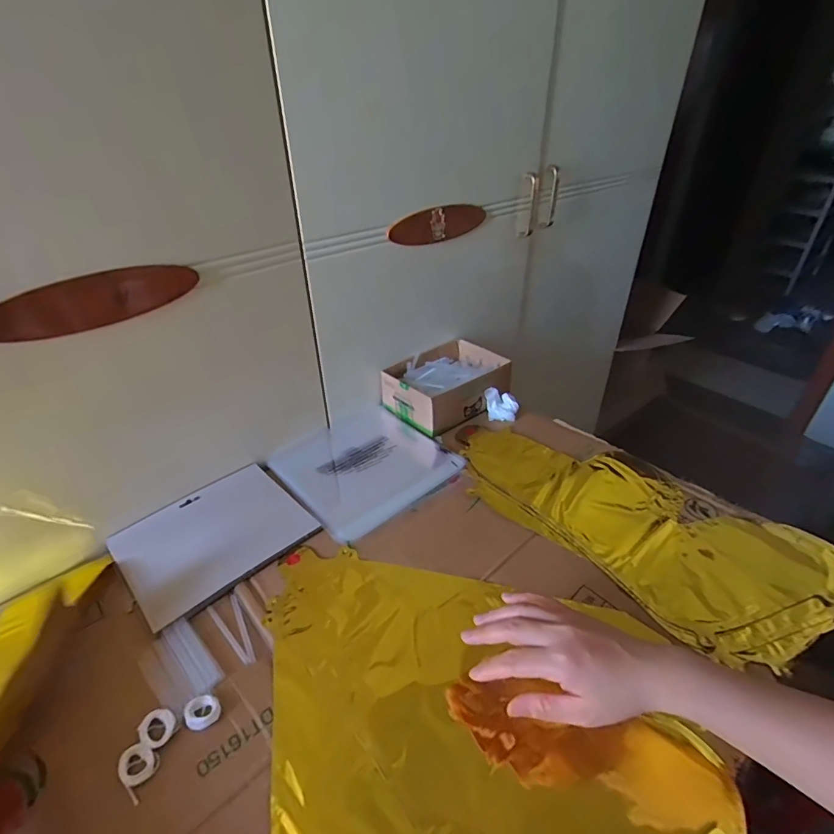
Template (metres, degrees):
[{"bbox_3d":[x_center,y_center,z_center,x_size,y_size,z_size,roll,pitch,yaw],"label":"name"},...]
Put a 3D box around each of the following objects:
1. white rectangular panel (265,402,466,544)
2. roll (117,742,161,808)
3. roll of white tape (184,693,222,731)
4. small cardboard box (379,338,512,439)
[{"bbox_3d":[-0.081,0.062,0.664,0.217,0.023,0.222,-29,43,-34],"label":"white rectangular panel"},{"bbox_3d":[-0.213,0.269,0.353,0.038,0.004,0.026,23,41,31],"label":"roll"},{"bbox_3d":[-0.180,0.246,0.386,0.027,0.007,0.026,-1,34,1],"label":"roll of white tape"},{"bbox_3d":[0.050,-0.055,0.766,0.191,0.070,0.141,-25,41,-31],"label":"small cardboard box"}]

